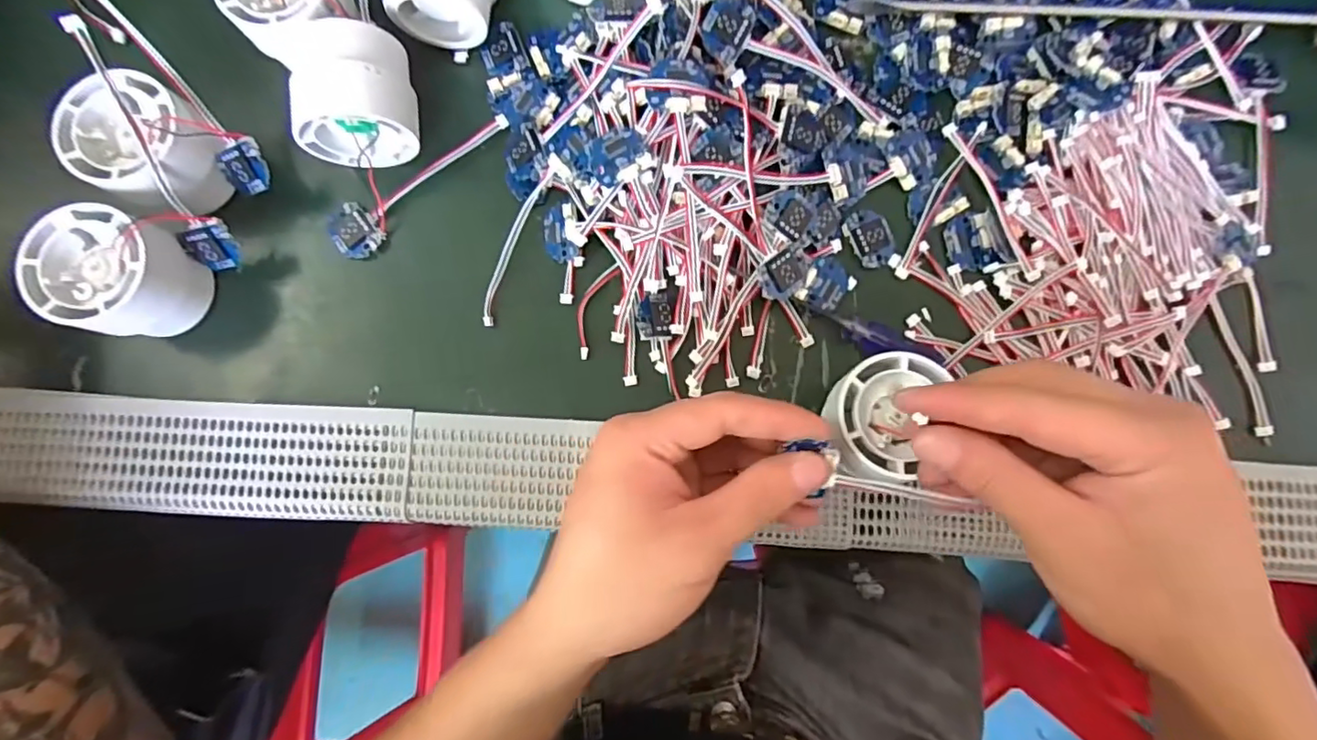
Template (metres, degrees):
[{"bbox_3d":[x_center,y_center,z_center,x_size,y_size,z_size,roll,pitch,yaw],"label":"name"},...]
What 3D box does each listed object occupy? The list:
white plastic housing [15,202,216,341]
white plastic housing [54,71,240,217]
[{"bbox_3d":[-0.252,-0.045,0.288,0.054,0.052,0.056,0,85,1],"label":"white plastic housing"},{"bbox_3d":[-0.246,-0.108,0.295,0.064,0.049,0.056,22,86,3],"label":"white plastic housing"}]

